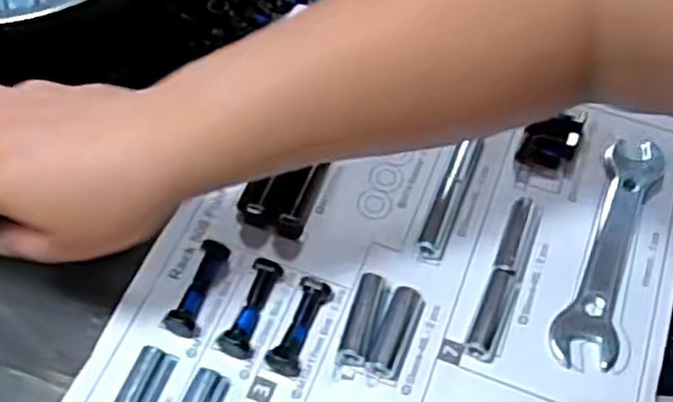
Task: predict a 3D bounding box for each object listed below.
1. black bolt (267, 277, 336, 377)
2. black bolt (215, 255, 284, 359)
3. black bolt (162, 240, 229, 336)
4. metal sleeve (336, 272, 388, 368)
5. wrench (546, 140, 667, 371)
[{"bbox_3d":[-0.019,0.064,0.397,0.018,0.013,0.054,20,58,11],"label":"black bolt"},{"bbox_3d":[-0.045,0.057,0.406,0.017,0.017,0.054,18,58,10],"label":"black bolt"},{"bbox_3d":[-0.074,0.047,0.406,0.017,0.017,0.054,18,58,10],"label":"black bolt"},{"bbox_3d":[0.014,0.062,0.400,0.017,0.014,0.052,15,58,8],"label":"metal sleeve"},{"bbox_3d":[0.157,0.023,0.428,0.033,0.008,0.154,20,58,11],"label":"wrench"}]

